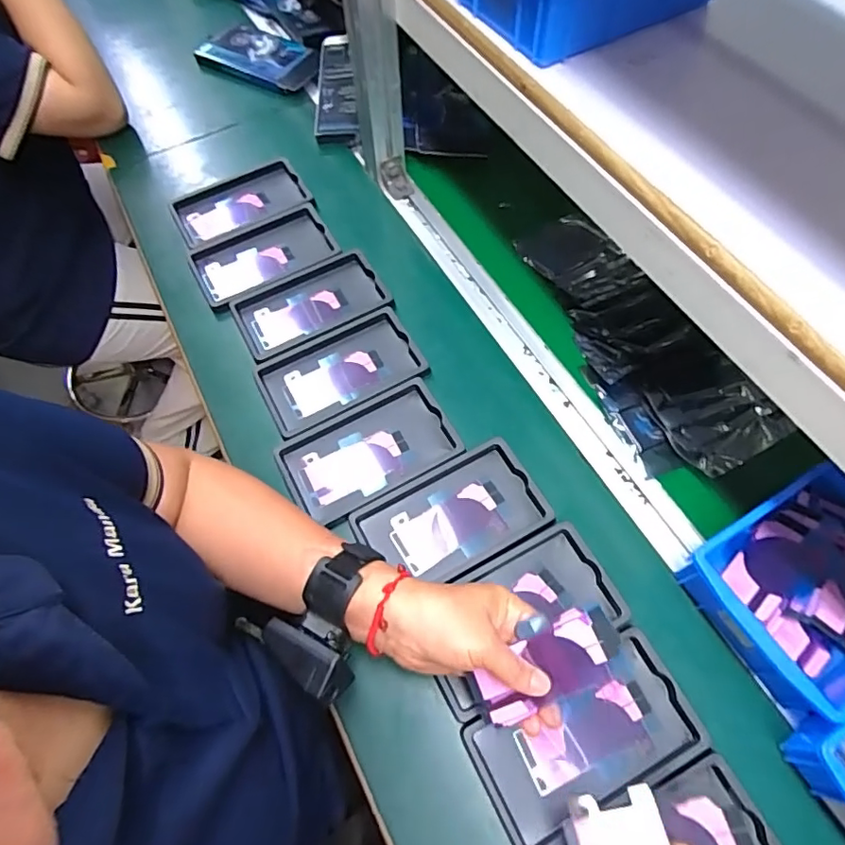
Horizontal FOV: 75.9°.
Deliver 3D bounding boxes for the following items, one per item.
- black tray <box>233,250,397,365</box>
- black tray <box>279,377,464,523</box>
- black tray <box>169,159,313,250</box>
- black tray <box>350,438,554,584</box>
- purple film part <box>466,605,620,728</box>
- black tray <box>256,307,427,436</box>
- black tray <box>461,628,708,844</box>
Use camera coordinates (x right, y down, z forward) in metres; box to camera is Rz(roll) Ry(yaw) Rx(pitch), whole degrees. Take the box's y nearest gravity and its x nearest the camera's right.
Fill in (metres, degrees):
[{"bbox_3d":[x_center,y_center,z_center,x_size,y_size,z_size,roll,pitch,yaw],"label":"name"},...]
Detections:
[{"bbox_3d":[-0.122,-0.128,0.600,0.157,0.023,0.092,-26,64,-11],"label":"black tray"},{"bbox_3d":[-0.051,0.027,0.514,0.155,0.015,0.093,-28,65,-12],"label":"black tray"},{"bbox_3d":[-0.226,-0.272,0.677,0.156,0.029,0.096,-26,64,-11],"label":"black tray"},{"bbox_3d":[0.026,0.085,0.479,0.154,0.015,0.096,-26,64,-11],"label":"black tray"},{"bbox_3d":[0.085,0.169,0.366,0.104,0.006,0.047,-35,65,6],"label":"purple film part"},{"bbox_3d":[-0.084,-0.051,0.558,0.157,0.019,0.095,-26,64,-11],"label":"black tray"},{"bbox_3d":[0.120,0.235,0.402,0.158,0.018,0.090,-25,64,-11],"label":"black tray"}]

